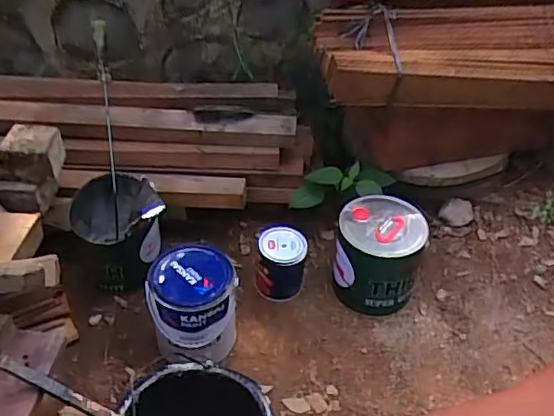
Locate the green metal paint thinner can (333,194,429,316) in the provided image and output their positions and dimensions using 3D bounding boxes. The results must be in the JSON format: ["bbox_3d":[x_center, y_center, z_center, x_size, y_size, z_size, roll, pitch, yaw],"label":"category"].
[{"bbox_3d":[0.225,0.102,1.284,0.180,0.202,0.195,1,42,-1],"label":"green metal paint thinner can"}]

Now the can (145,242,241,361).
[{"bbox_3d":[-0.163,0.192,1.133,0.161,0.167,0.162,1,42,-1],"label":"can"}]

